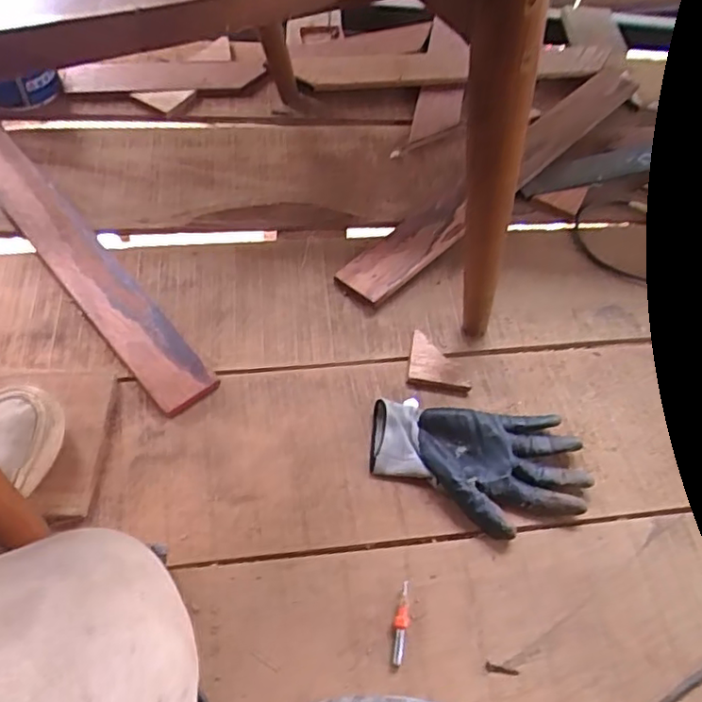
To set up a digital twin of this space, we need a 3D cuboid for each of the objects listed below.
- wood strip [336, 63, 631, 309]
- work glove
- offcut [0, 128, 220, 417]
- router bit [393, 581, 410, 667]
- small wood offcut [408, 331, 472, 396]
[{"bbox_3d":[0.205,-0.239,0.839,0.074,0.025,0.574,41,65,19],"label":"wood strip"},{"bbox_3d":[0.123,0.114,0.619,0.204,0.022,0.123,7,59,0],"label":"work glove"},{"bbox_3d":[-0.346,-0.138,0.744,0.066,0.024,0.564,-36,68,-22],"label":"offcut"},{"bbox_3d":[0.044,0.234,0.542,0.013,0.009,0.066,15,60,5],"label":"router bit"},{"bbox_3d":[0.098,0.014,0.690,0.067,0.011,0.067,11,59,3],"label":"small wood offcut"}]

